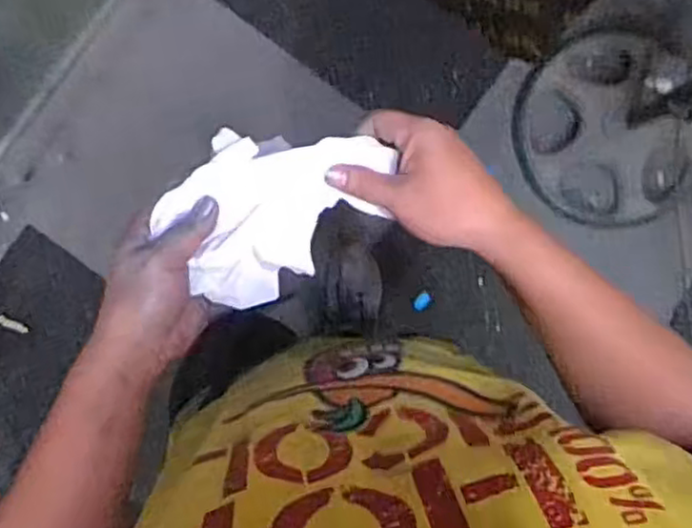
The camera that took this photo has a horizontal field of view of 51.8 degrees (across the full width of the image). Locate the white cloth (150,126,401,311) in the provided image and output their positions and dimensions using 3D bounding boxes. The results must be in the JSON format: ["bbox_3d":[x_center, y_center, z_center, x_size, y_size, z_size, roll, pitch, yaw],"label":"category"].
[{"bbox_3d":[-0.055,-0.050,0.542,0.168,0.057,0.114,-39,93,-3],"label":"white cloth"}]

